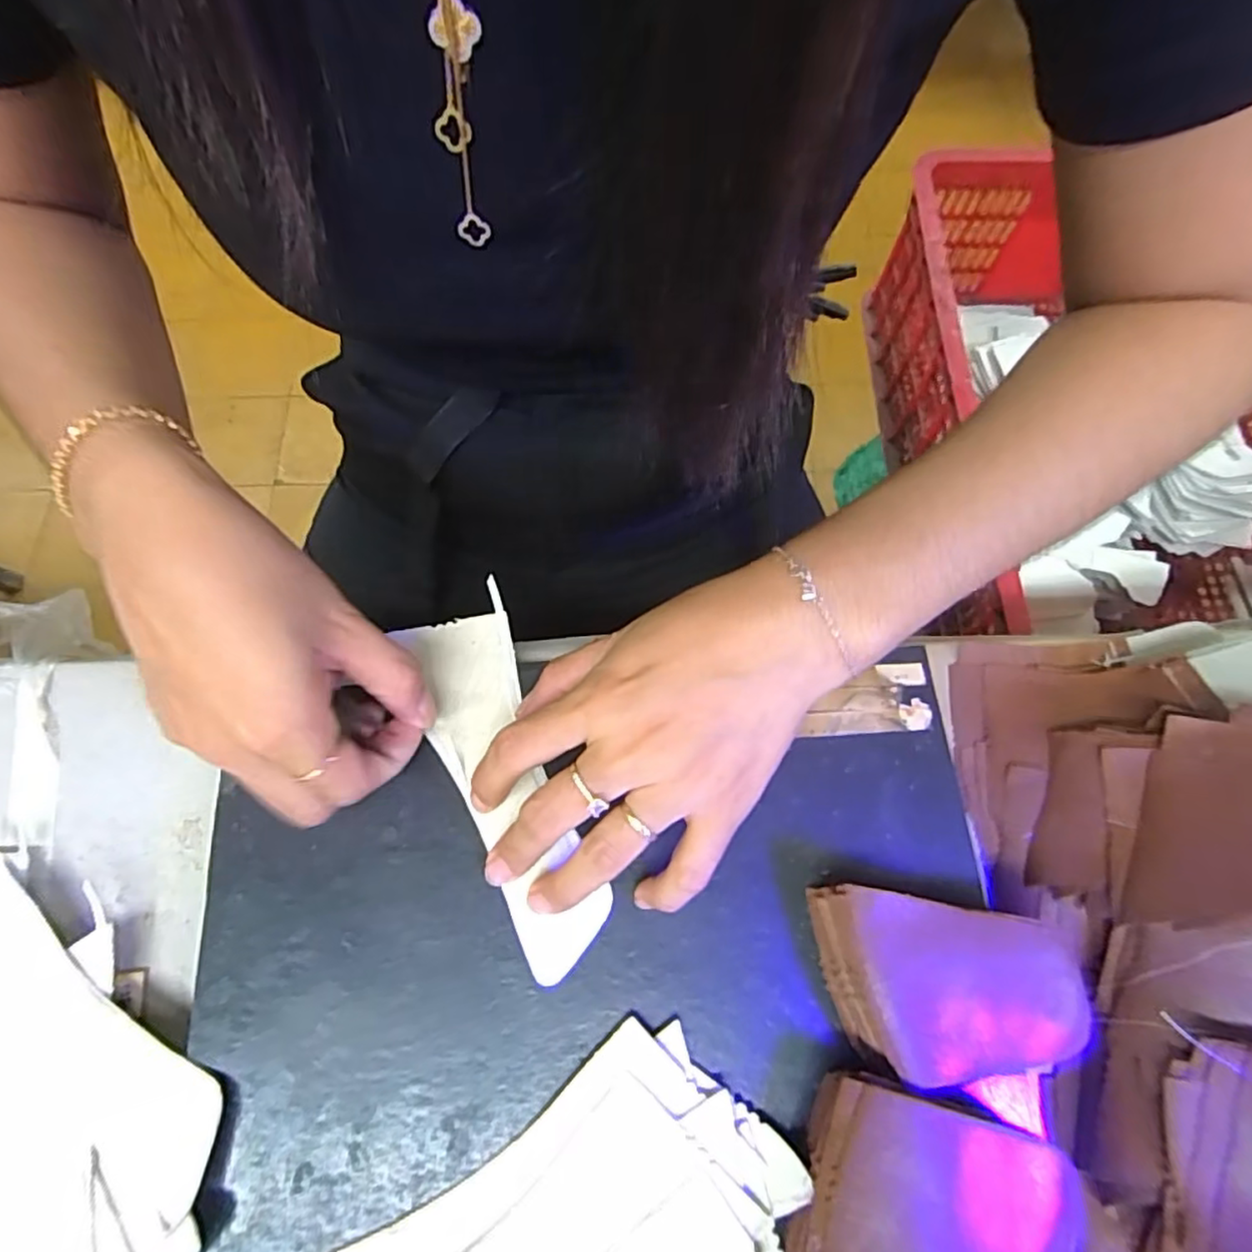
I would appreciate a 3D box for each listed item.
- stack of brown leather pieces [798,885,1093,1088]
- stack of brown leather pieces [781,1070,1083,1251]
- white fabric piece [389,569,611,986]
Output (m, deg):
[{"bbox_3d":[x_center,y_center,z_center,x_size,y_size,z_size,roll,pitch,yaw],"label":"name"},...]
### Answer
[{"bbox_3d":[0.116,0.127,0.237,0.085,0.025,0.060,-2,70,-1],"label":"stack of brown leather pieces"},{"bbox_3d":[0.098,0.187,0.211,0.078,0.030,0.062,13,70,5],"label":"stack of brown leather pieces"},{"bbox_3d":[-0.052,0.061,0.267,0.047,0.012,0.156,-21,72,-5],"label":"white fabric piece"}]

